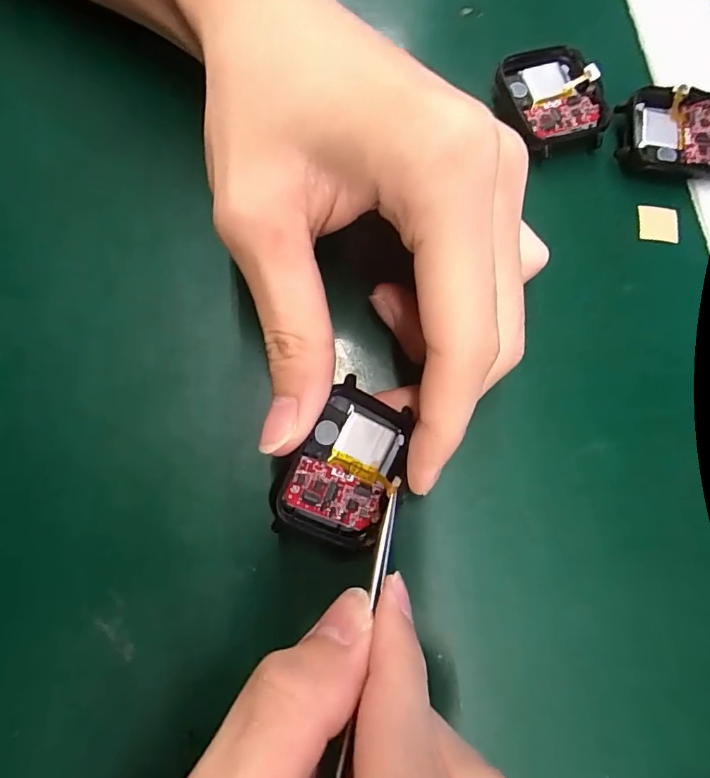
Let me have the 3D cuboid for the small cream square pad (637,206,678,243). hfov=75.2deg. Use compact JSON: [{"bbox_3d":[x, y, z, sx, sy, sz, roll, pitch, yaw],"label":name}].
[{"bbox_3d":[0.120,-0.065,0.182,0.015,0.004,0.014,7,81,1],"label":"small cream square pad"}]

